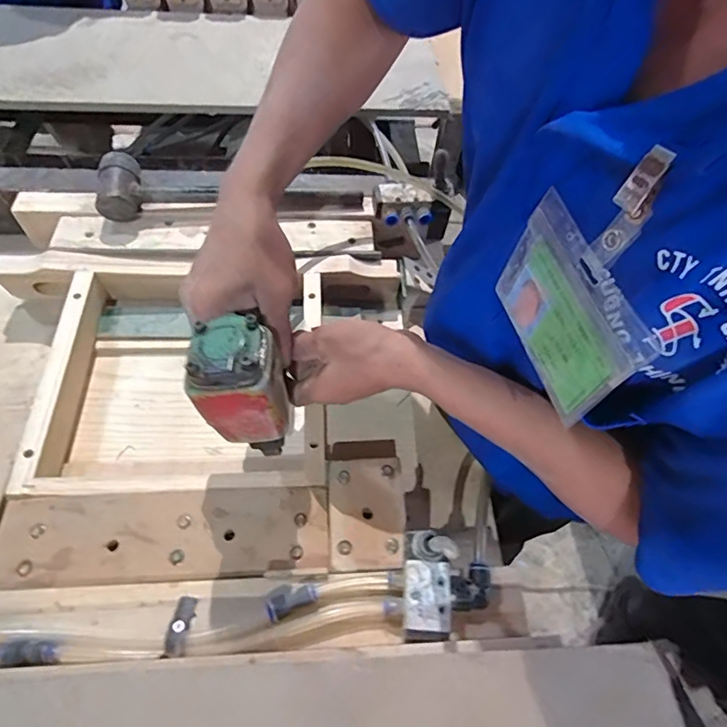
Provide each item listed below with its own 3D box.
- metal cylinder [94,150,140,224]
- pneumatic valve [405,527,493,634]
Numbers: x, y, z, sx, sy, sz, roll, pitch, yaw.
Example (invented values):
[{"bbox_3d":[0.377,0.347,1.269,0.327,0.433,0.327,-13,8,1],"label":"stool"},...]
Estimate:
[{"bbox_3d":[-0.310,-0.225,0.613,0.049,0.054,0.073,-5,59,-8],"label":"metal cylinder"},{"bbox_3d":[0.068,0.175,0.390,0.068,0.031,0.072,4,58,-2],"label":"pneumatic valve"}]

